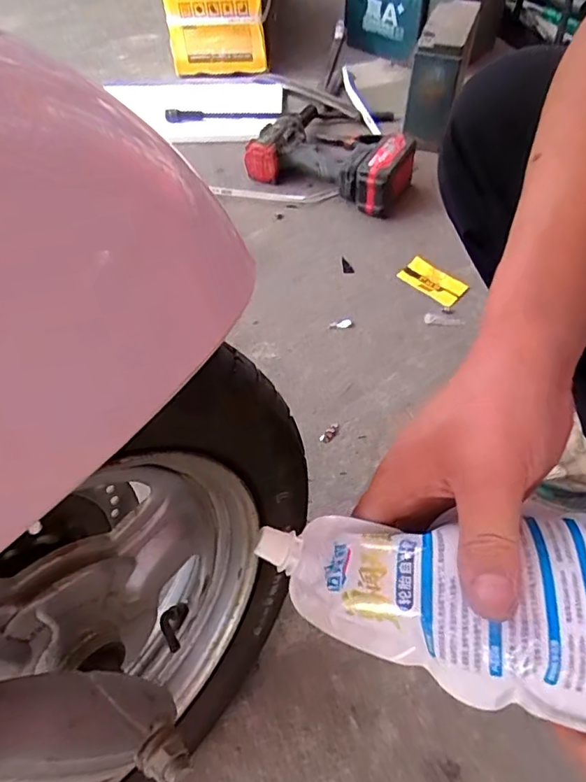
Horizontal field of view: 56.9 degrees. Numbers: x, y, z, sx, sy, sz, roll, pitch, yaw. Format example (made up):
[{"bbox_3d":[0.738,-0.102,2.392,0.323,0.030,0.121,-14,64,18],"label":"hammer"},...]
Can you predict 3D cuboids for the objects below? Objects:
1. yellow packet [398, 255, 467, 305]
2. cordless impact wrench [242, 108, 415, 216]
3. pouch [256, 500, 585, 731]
[{"bbox_3d":[0.197,-0.157,0.763,0.091,0.010,0.049,38,62,24],"label":"yellow packet"},{"bbox_3d":[0.077,-0.392,0.895,0.251,0.091,0.187,23,57,16],"label":"cordless impact wrench"},{"bbox_3d":[0.081,0.086,0.226,0.185,0.027,0.080,-1,49,6],"label":"pouch"}]

